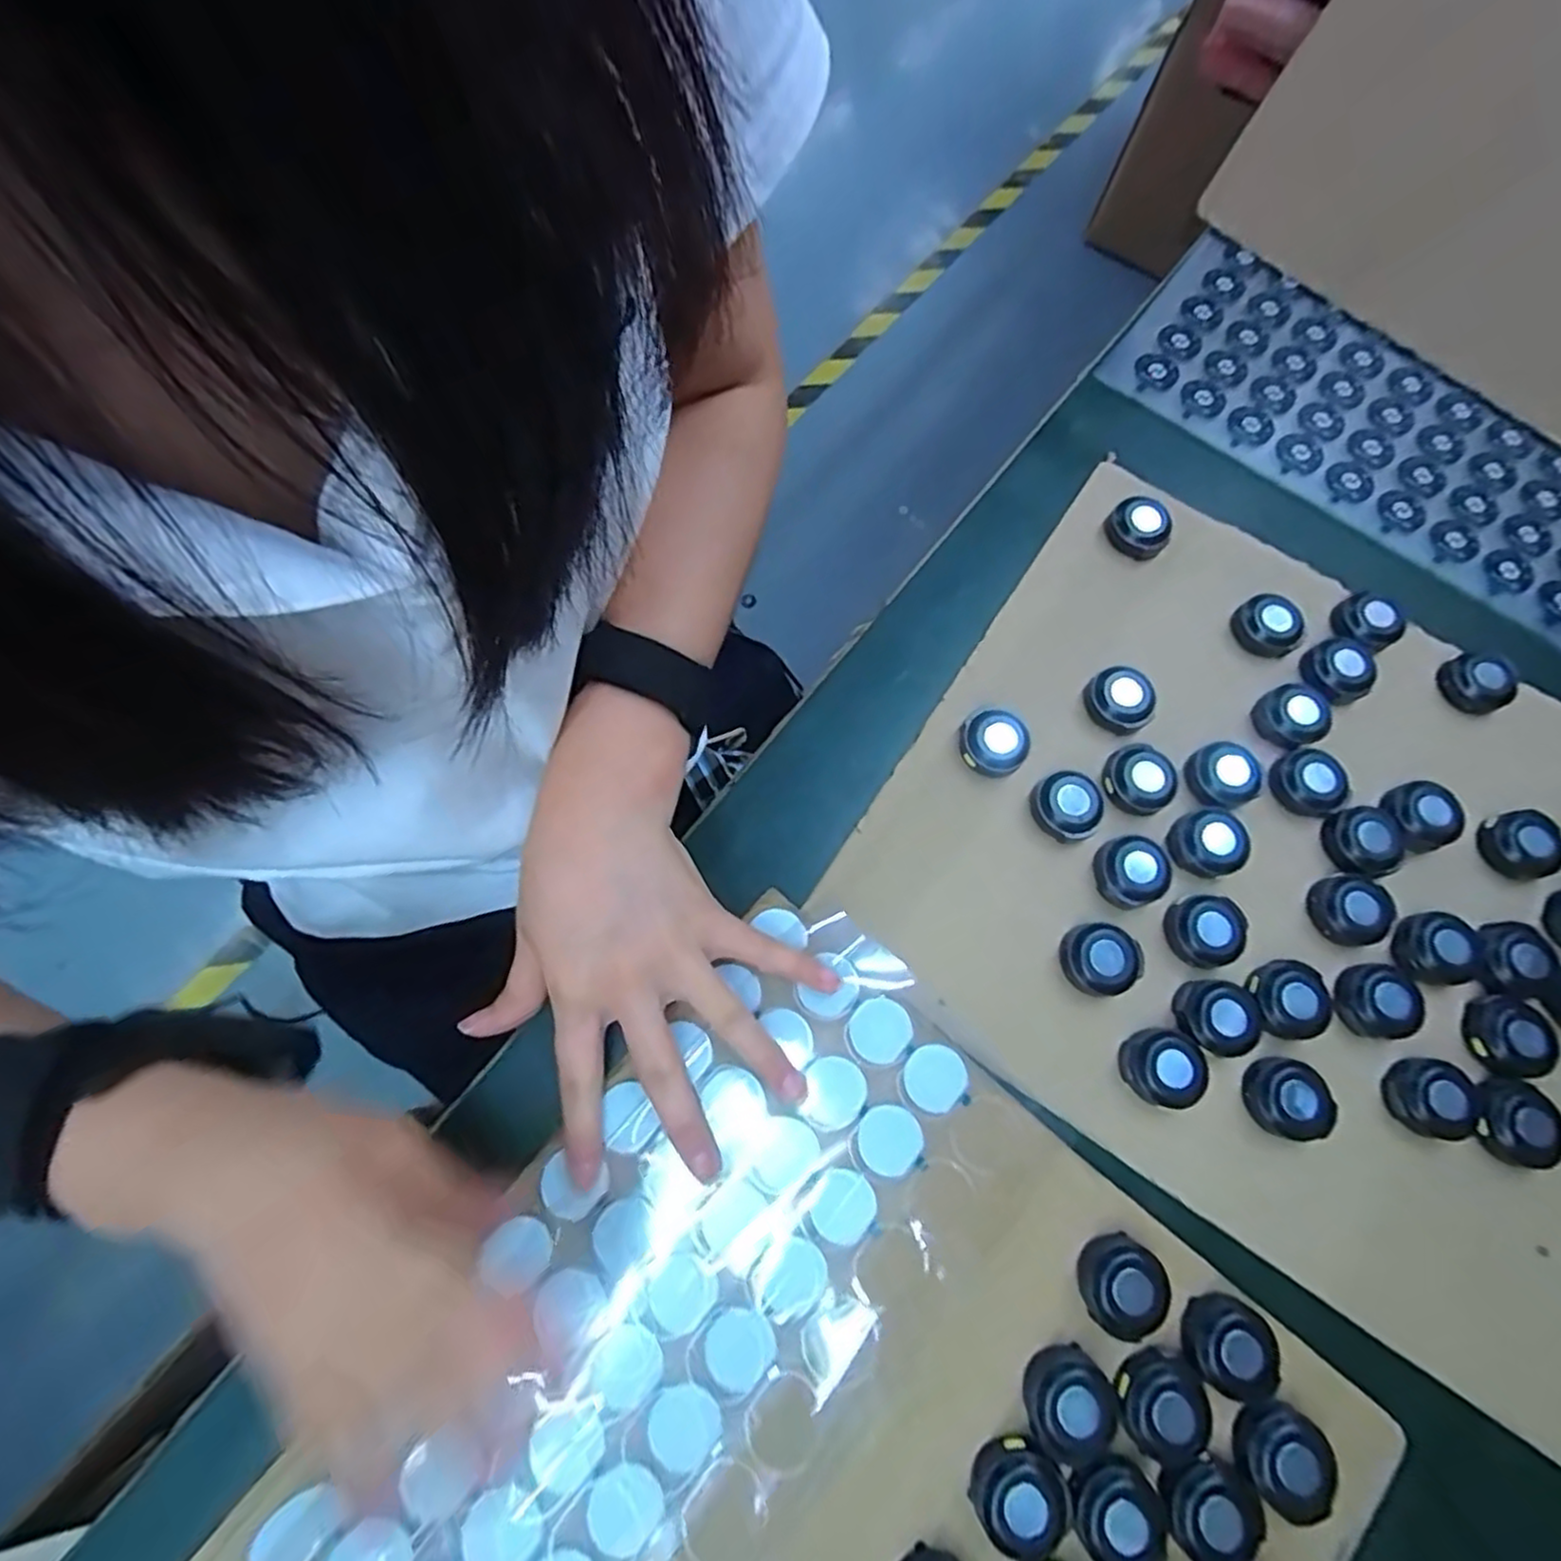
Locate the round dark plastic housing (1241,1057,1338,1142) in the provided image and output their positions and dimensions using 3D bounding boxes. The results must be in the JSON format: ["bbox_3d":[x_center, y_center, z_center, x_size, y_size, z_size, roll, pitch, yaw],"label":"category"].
[{"bbox_3d":[0.202,0.126,0.287,0.030,0.012,0.029,0,71,-1],"label":"round dark plastic housing"}]

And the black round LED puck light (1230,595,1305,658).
[{"bbox_3d":[0.236,-0.075,0.349,0.025,0.013,0.030,-34,75,-12],"label":"black round LED puck light"}]

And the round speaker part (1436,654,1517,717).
[{"bbox_3d":[0.334,-0.047,0.345,0.028,0.016,0.028,0,71,-1],"label":"round speaker part"}]

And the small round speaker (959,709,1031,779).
[{"bbox_3d":[0.097,-0.018,0.329,0.029,0.012,0.031,0,71,-1],"label":"small round speaker"}]

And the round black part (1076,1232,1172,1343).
[{"bbox_3d":[0.125,0.184,0.263,0.029,0.010,0.029,0,71,-1],"label":"round black part"}]

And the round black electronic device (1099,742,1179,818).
[{"bbox_3d":[0.161,-0.002,0.322,0.028,0.012,0.031,31,73,9],"label":"round black electronic device"}]

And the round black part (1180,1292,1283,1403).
[{"bbox_3d":[0.162,0.203,0.257,0.032,0.010,0.029,21,72,6],"label":"round black part"}]

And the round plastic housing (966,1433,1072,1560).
[{"bbox_3d":[0.081,0.242,0.242,0.029,0.009,0.032,-35,75,-12],"label":"round plastic housing"}]

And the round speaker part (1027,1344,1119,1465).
[{"bbox_3d":[0.101,0.217,0.249,0.030,0.012,0.032,0,71,-1],"label":"round speaker part"}]

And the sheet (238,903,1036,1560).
[{"bbox_3d":[-0.041,0.195,0.252,0.132,0.017,0.304,37,74,10],"label":"sheet"}]

